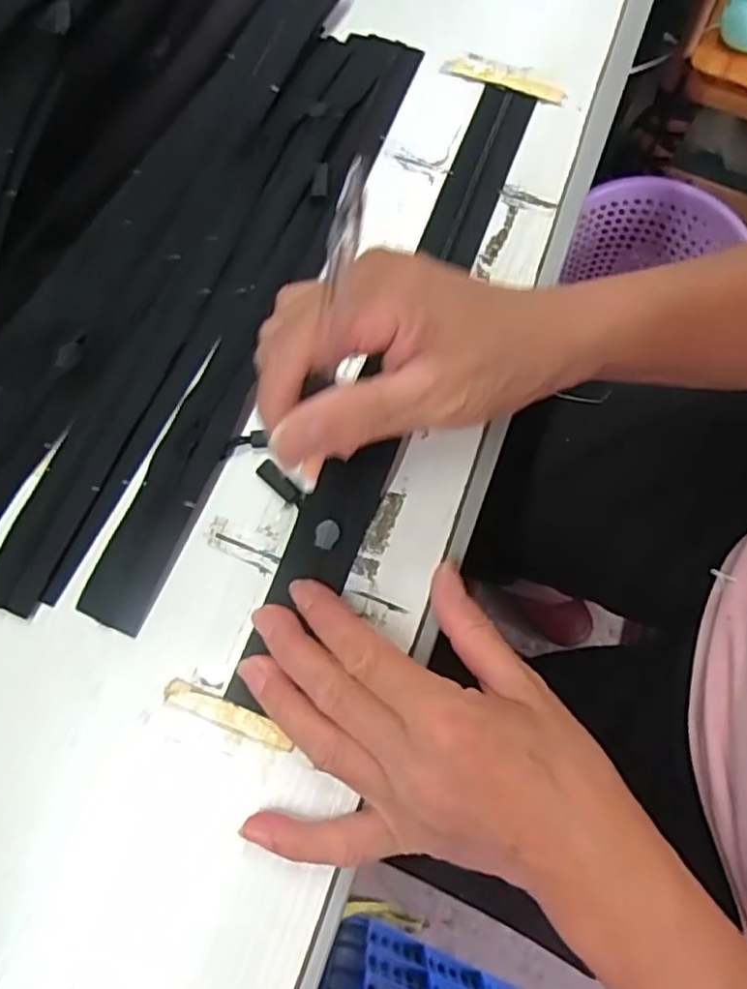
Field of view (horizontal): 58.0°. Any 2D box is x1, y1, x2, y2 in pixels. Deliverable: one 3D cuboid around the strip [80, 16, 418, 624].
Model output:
[{"bbox_3d":[-0.053,-0.101,0.341,0.035,0.011,0.348,21,76,6],"label":"strip"}]

